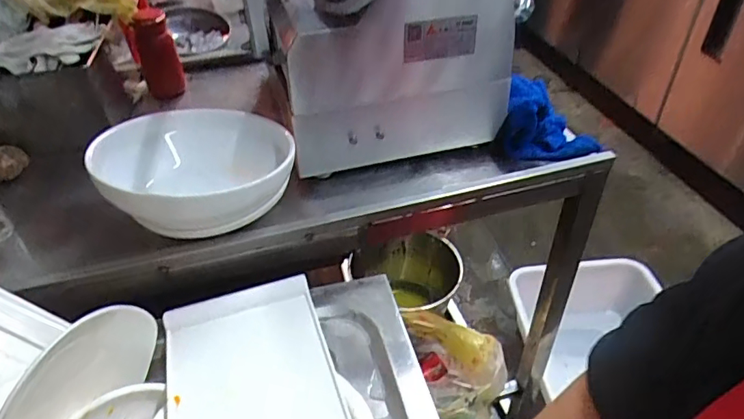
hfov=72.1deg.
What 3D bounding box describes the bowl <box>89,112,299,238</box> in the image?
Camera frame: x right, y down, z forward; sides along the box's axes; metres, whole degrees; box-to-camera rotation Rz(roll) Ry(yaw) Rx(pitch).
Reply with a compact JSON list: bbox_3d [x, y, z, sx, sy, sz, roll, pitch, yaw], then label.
[{"bbox_3d":[-0.208,-0.051,0.654,0.211,0.105,0.209,-2,40,2],"label":"bowl"}]

